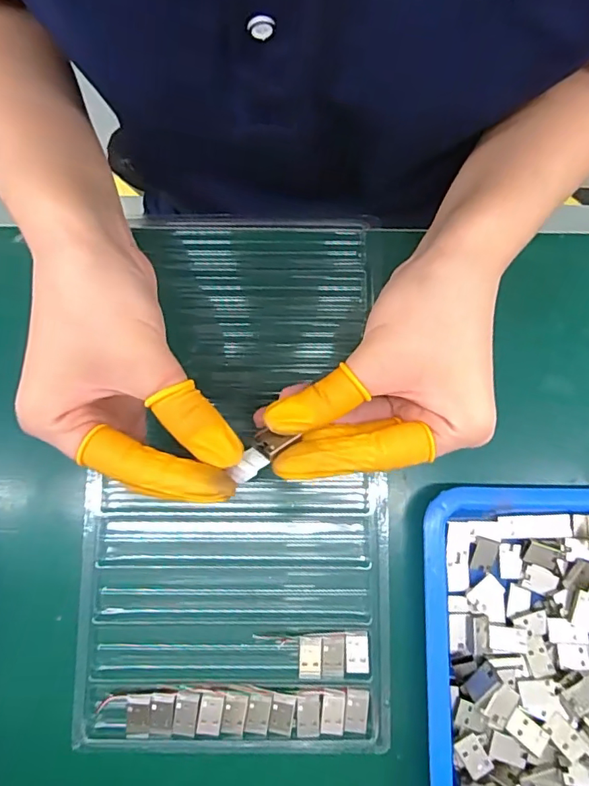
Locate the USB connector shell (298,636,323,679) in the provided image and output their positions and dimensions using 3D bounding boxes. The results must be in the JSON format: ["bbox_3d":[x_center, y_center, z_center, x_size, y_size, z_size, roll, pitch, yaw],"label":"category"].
[{"bbox_3d":[0.008,0.139,0.265,0.012,0.004,0.021,1,81,0],"label":"USB connector shell"}]

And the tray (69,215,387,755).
[{"bbox_3d":[-0.031,0.040,0.293,0.161,0.027,0.295,3,79,0],"label":"tray"}]

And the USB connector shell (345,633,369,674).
[{"bbox_3d":[0.033,0.137,0.265,0.012,0.004,0.019,2,81,0],"label":"USB connector shell"}]

